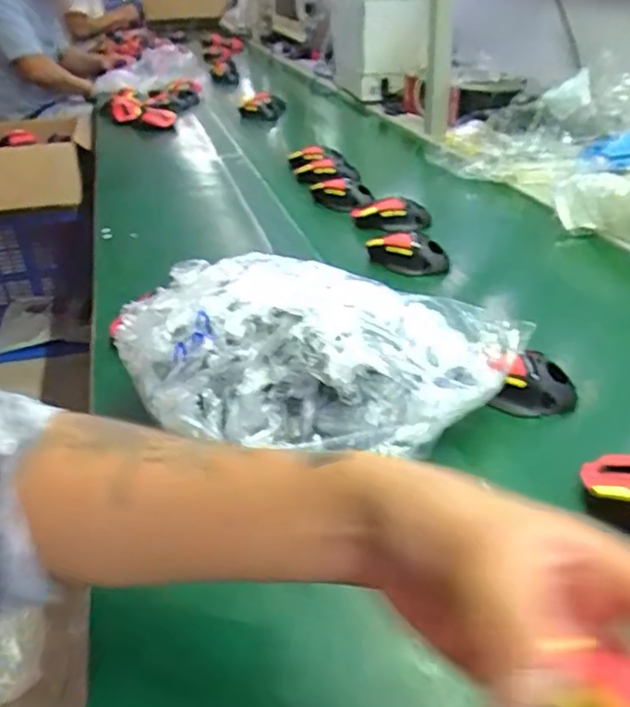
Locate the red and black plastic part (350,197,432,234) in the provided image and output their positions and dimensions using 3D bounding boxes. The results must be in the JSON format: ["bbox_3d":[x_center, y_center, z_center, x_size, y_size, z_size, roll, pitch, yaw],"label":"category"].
[{"bbox_3d":[0.117,-0.212,0.957,0.119,0.052,0.047,4,34,10],"label":"red and black plastic part"}]

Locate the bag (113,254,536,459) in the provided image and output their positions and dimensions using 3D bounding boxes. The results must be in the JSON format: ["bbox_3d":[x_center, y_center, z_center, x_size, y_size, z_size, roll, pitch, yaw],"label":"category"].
[{"bbox_3d":[-0.016,-0.003,0.553,0.349,0.097,0.211,14,37,23],"label":"bag"}]

